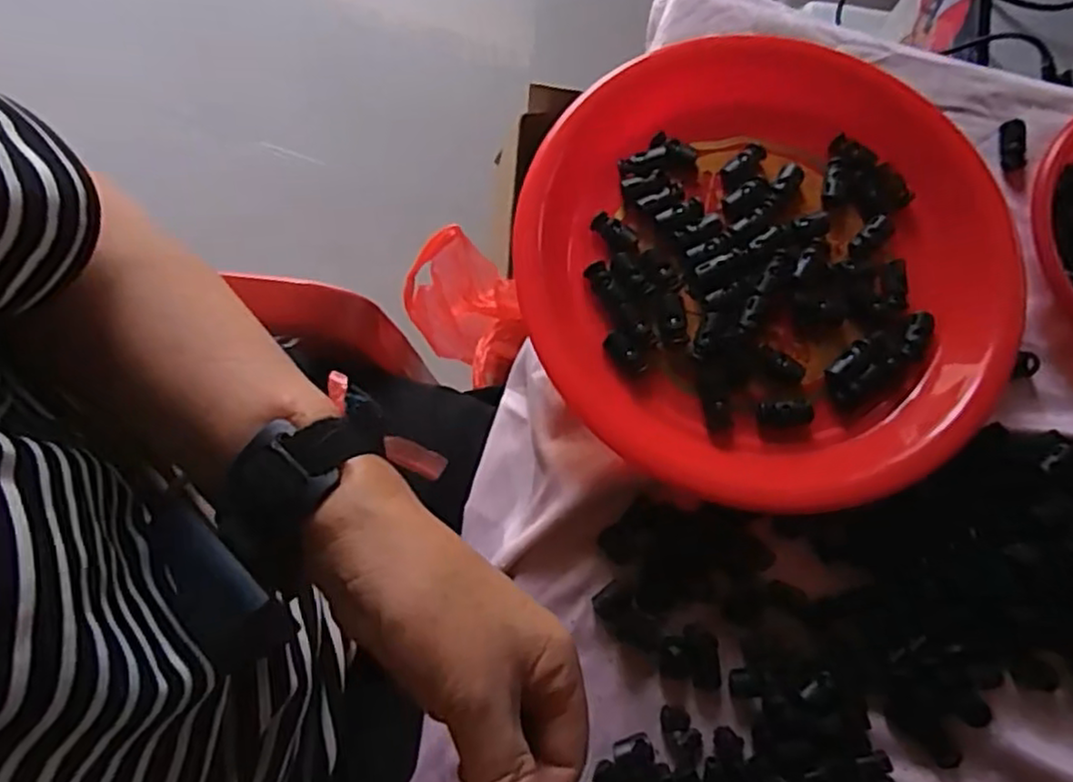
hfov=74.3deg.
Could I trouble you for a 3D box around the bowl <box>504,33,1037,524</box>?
[{"bbox_3d":[0.125,-0.070,0.384,0.249,0.040,0.255,0,80,-1],"label":"bowl"}]

